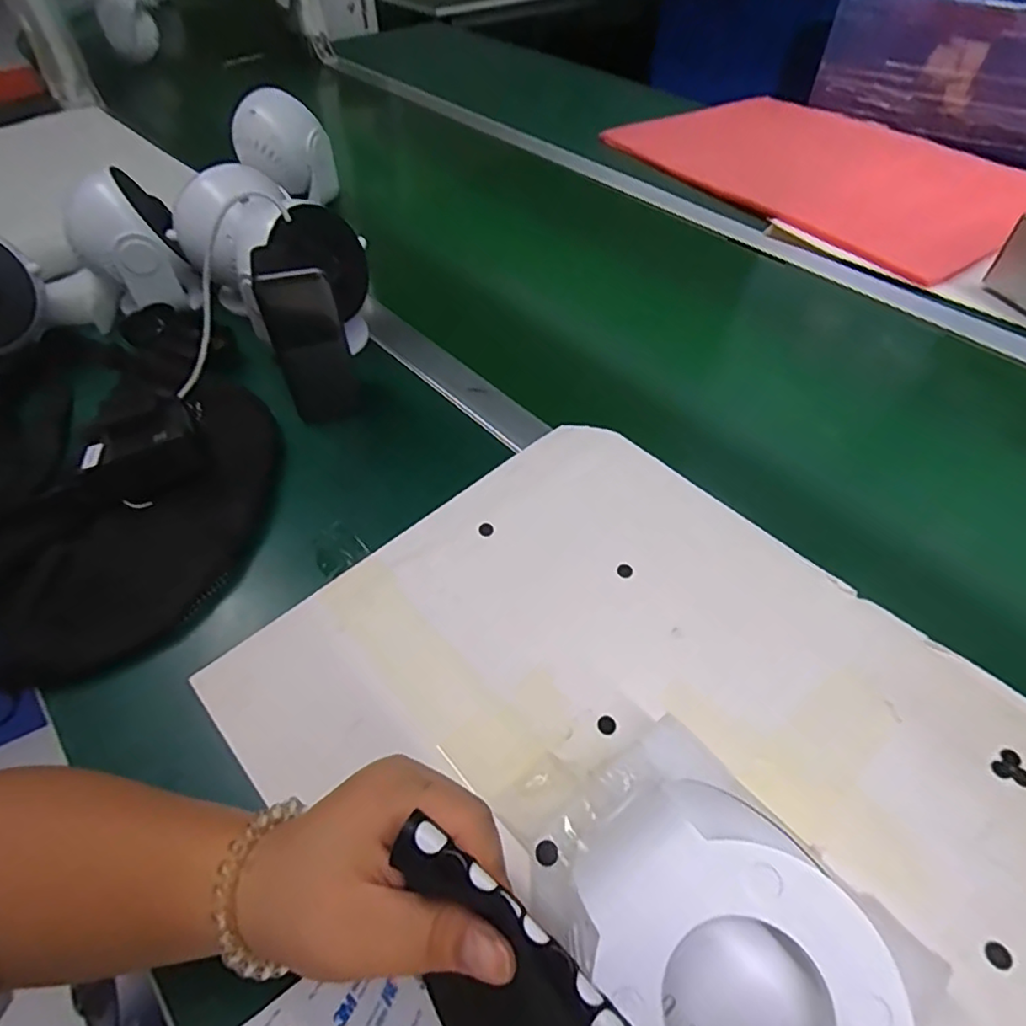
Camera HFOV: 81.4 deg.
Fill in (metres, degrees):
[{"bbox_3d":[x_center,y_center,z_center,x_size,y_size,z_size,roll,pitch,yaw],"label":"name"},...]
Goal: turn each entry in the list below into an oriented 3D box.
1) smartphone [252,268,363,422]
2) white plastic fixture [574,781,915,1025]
[{"bbox_3d":[-0.151,-0.124,0.456,0.053,0.128,0.014,-26,55,-20],"label":"smartphone"},{"bbox_3d":[0.068,0.137,0.194,0.093,0.047,0.070,40,80,20],"label":"white plastic fixture"}]

